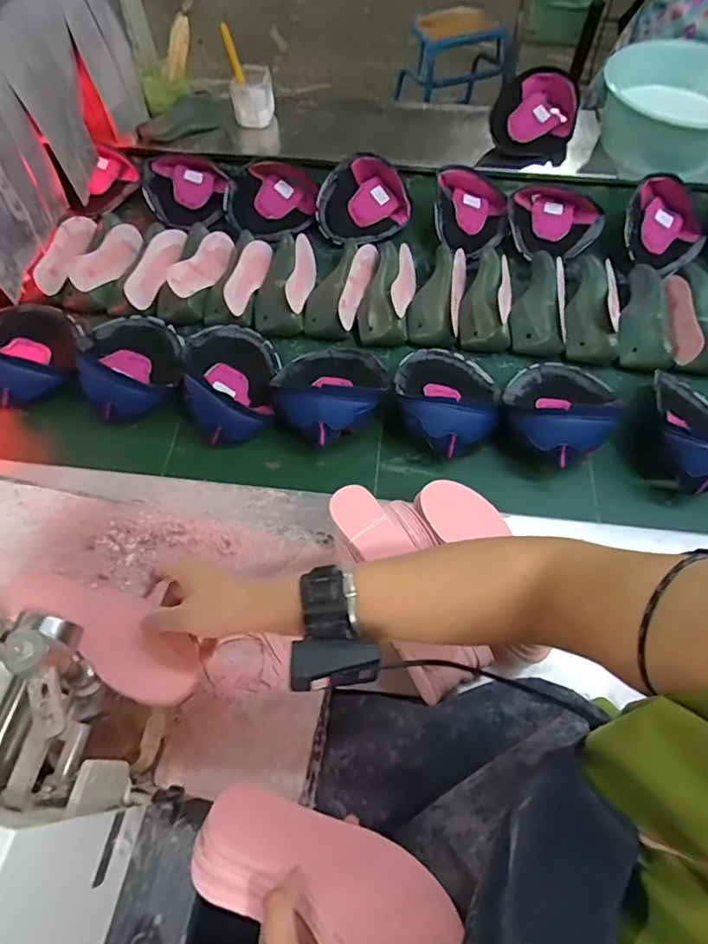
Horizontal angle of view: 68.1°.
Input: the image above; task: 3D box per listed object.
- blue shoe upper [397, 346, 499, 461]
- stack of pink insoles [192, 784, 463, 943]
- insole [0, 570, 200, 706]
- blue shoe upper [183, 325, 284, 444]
[{"bbox_3d":[0.135,-0.120,0.786,0.153,0.081,0.202,14,61,5],"label":"blue shoe upper"},{"bbox_3d":[-0.026,0.305,0.387,0.206,0.039,0.088,14,59,24],"label":"stack of pink insoles"},{"bbox_3d":[-0.236,0.143,0.488,0.211,0.020,0.068,23,61,19],"label":"insole"},{"bbox_3d":[-0.183,-0.151,0.791,0.128,0.075,0.213,2,60,-2],"label":"blue shoe upper"}]

